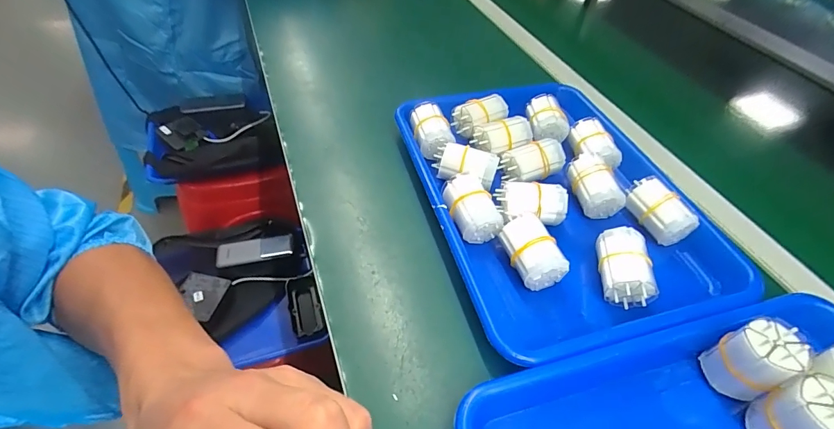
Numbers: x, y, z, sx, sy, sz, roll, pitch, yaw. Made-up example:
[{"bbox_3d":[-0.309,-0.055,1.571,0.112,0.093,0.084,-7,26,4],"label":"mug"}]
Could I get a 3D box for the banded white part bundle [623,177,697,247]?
[{"bbox_3d":[0.229,-0.004,0.388,0.035,0.037,0.060,-16,52,-19],"label":"banded white part bundle"}]

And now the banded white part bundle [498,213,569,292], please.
[{"bbox_3d":[0.098,0.029,0.347,0.035,0.037,0.059,-15,51,-18],"label":"banded white part bundle"}]

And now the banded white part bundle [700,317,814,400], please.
[{"bbox_3d":[0.234,0.102,0.283,0.031,0.056,0.037,-11,50,-15],"label":"banded white part bundle"}]

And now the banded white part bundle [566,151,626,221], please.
[{"bbox_3d":[0.175,-0.029,0.406,0.035,0.037,0.059,-5,49,-10],"label":"banded white part bundle"}]

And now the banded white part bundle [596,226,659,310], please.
[{"bbox_3d":[0.175,0.044,0.344,0.038,0.036,0.059,8,48,1],"label":"banded white part bundle"}]

